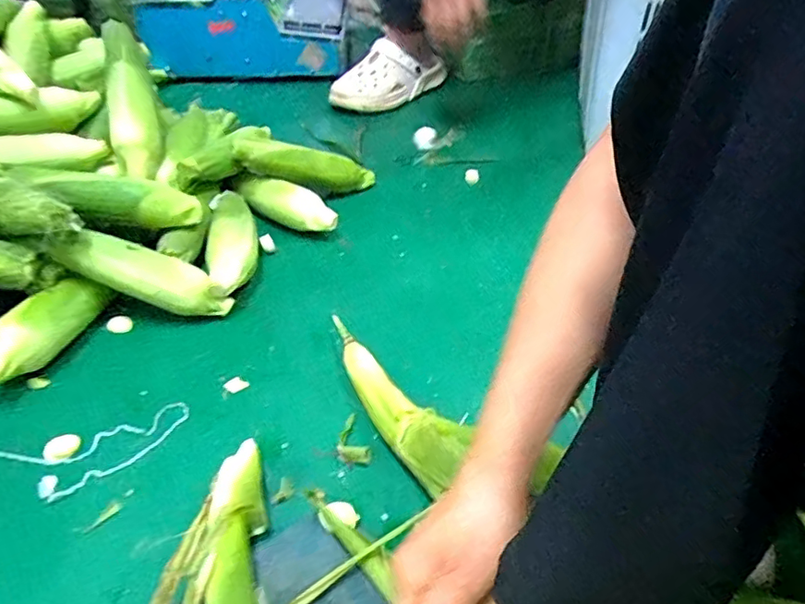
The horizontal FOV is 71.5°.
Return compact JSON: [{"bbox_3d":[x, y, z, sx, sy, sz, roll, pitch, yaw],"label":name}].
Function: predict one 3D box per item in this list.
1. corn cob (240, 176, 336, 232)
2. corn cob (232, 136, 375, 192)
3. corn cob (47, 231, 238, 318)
[{"bbox_3d":[-0.160,-0.134,0.792,0.145,0.056,0.058,19,44,24],"label":"corn cob"},{"bbox_3d":[-0.144,-0.206,0.840,0.222,0.048,0.051,4,33,-33],"label":"corn cob"},{"bbox_3d":[-0.285,-0.033,0.625,0.191,0.048,0.048,23,35,-19],"label":"corn cob"}]

